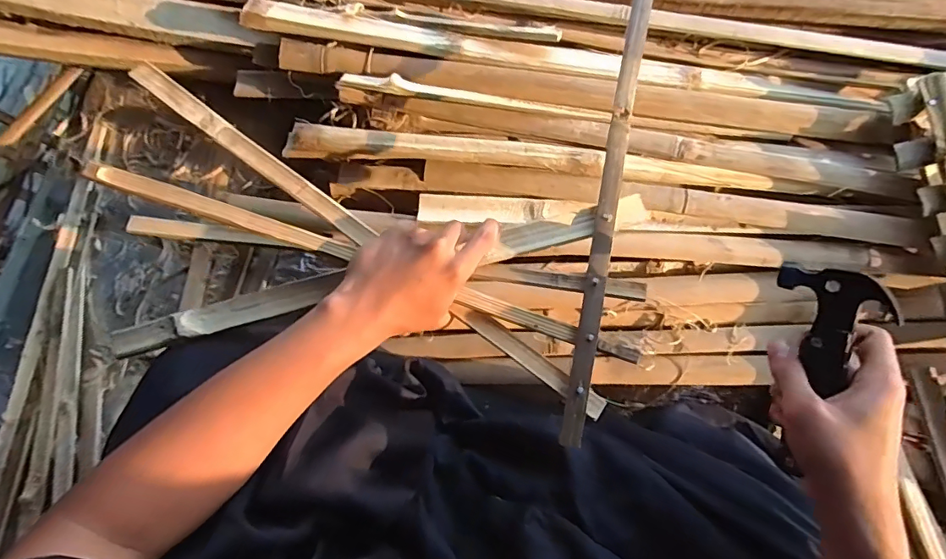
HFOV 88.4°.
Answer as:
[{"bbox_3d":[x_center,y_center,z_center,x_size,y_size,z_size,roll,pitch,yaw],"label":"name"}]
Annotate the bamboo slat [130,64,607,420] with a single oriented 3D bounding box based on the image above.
[{"bbox_3d":[-0.097,-0.039,0.439,0.515,0.017,0.021,37,78,2],"label":"bamboo slat"}]

